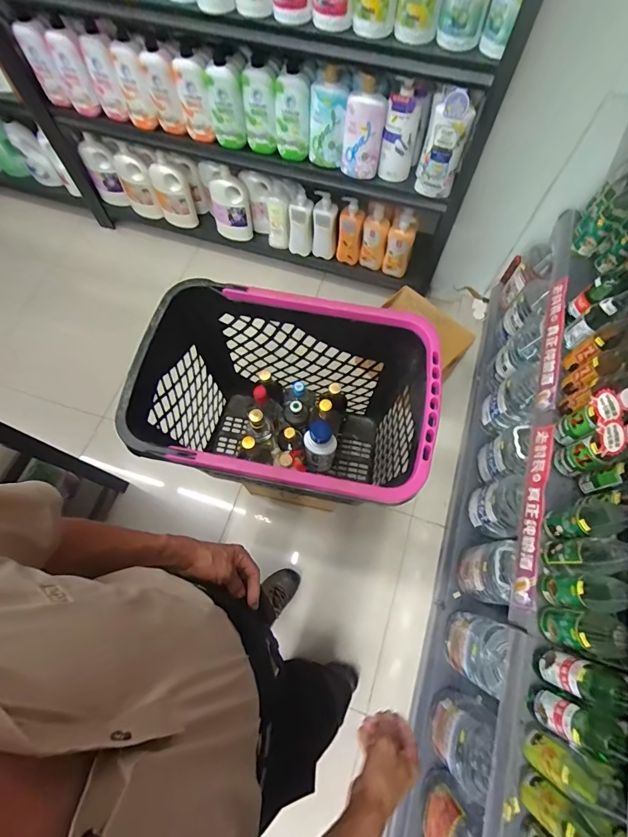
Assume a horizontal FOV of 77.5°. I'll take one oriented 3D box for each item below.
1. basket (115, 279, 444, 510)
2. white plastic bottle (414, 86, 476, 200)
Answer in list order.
[{"bbox_3d":[-0.054,0.010,0.934,0.555,0.466,0.369,11,69,4],"label":"basket"},{"bbox_3d":[0.349,-0.732,1.056,0.105,0.273,0.078,18,70,7],"label":"white plastic bottle"}]

